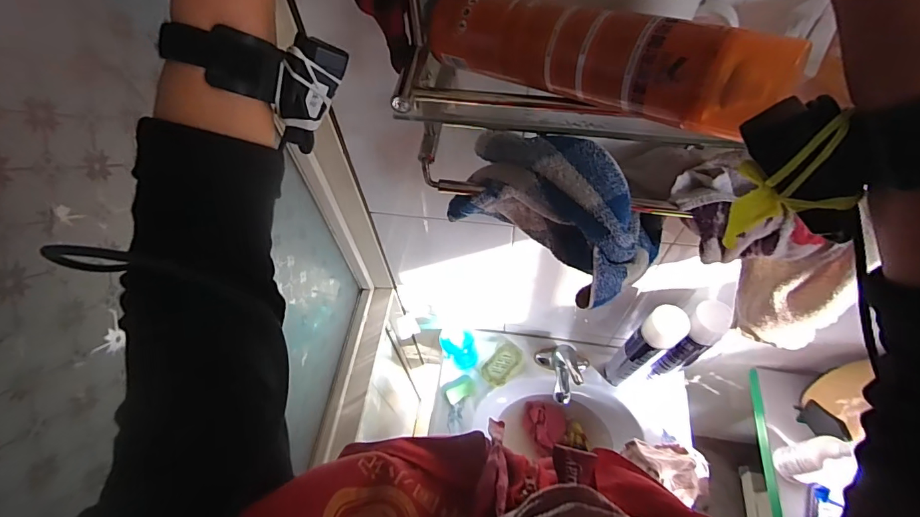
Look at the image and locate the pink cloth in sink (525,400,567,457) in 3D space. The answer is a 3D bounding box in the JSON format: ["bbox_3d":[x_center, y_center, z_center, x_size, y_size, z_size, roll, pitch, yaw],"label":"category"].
[{"bbox_3d":[0.202,0.403,1.065,0.094,0.029,0.122,7,59,7],"label":"pink cloth in sink"}]

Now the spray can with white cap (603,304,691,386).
[{"bbox_3d":[0.357,0.186,0.884,0.059,0.327,0.064,-1,58,2],"label":"spray can with white cap"}]

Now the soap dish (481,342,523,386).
[{"bbox_3d":[0.102,0.251,1.073,0.062,0.022,0.109,36,67,22],"label":"soap dish"}]

